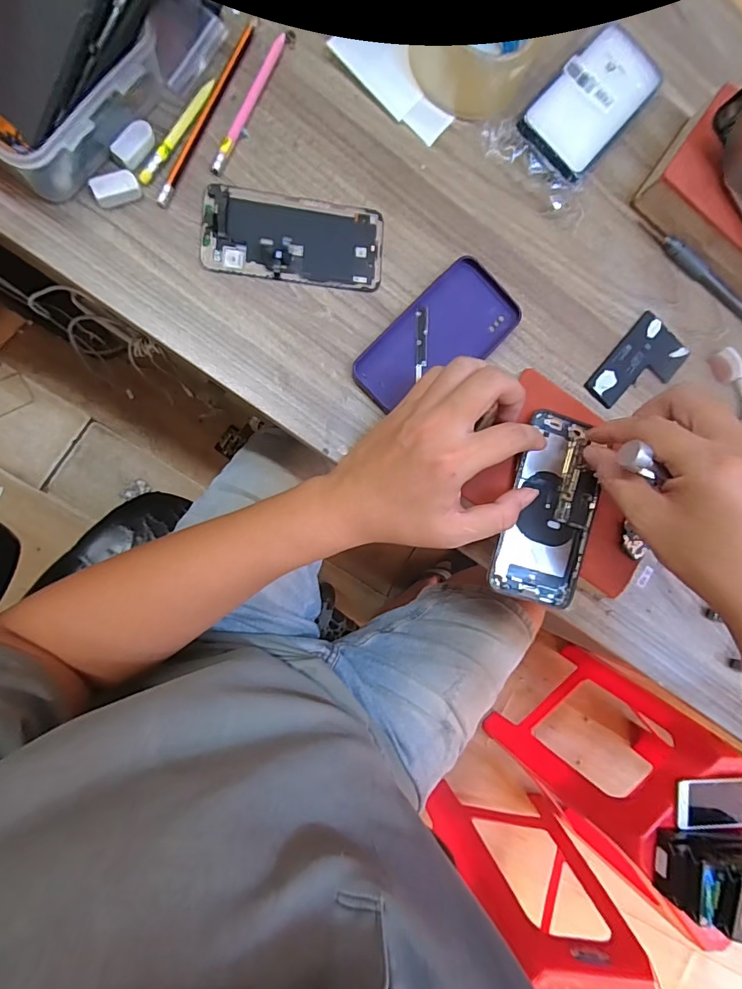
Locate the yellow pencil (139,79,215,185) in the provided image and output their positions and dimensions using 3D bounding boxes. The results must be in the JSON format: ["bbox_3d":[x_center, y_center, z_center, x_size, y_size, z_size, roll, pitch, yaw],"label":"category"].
[{"bbox_3d":[-0.146,-0.275,0.349,0.008,0.004,0.097,31,84,-8],"label":"yellow pencil"}]

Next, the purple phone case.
[{"bbox_3d":[0.056,-0.126,0.381,0.073,0.009,0.147,44,82,-6],"label":"purple phone case"}]

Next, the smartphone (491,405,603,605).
[{"bbox_3d":[0.134,0.011,0.352,0.066,0.015,0.140,13,87,-9],"label":"smartphone"}]

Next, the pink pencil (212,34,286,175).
[{"bbox_3d":[-0.096,-0.307,0.361,0.009,0.005,0.129,24,85,-9],"label":"pink pencil"}]

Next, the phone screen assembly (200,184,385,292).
[{"bbox_3d":[-0.059,-0.203,0.362,0.139,0.012,0.067,3,88,-10],"label":"phone screen assembly"}]

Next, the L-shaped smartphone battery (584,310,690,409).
[{"bbox_3d":[0.242,-0.113,0.416,0.058,0.007,0.097,43,82,-6],"label":"L-shaped smartphone battery"}]

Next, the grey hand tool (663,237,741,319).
[{"bbox_3d":[0.318,-0.196,0.428,0.121,0.014,0.014,35,83,-7],"label":"grey hand tool"}]

